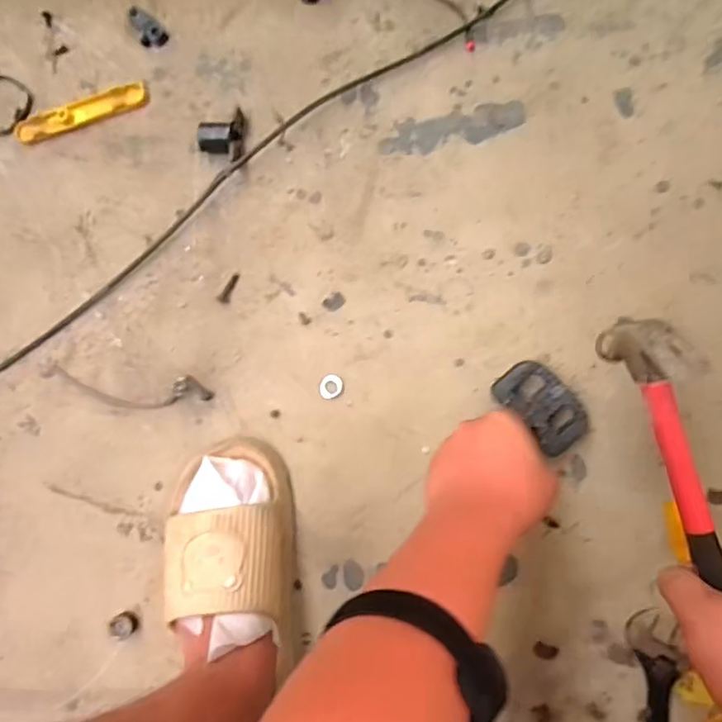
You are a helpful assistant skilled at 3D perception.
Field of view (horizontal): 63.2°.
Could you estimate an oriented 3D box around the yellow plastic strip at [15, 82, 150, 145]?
[{"bbox_3d":[-0.304,-0.269,0.638,0.150,0.010,0.025,-17,84,5],"label":"yellow plastic strip"}]

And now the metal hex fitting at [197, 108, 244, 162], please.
[{"bbox_3d":[-0.146,-0.231,0.608,0.045,0.025,0.051,-1,86,7],"label":"metal hex fitting"}]

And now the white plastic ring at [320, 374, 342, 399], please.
[{"bbox_3d":[-0.030,0.026,0.586,0.023,0.004,0.024,0,95,4],"label":"white plastic ring"}]

